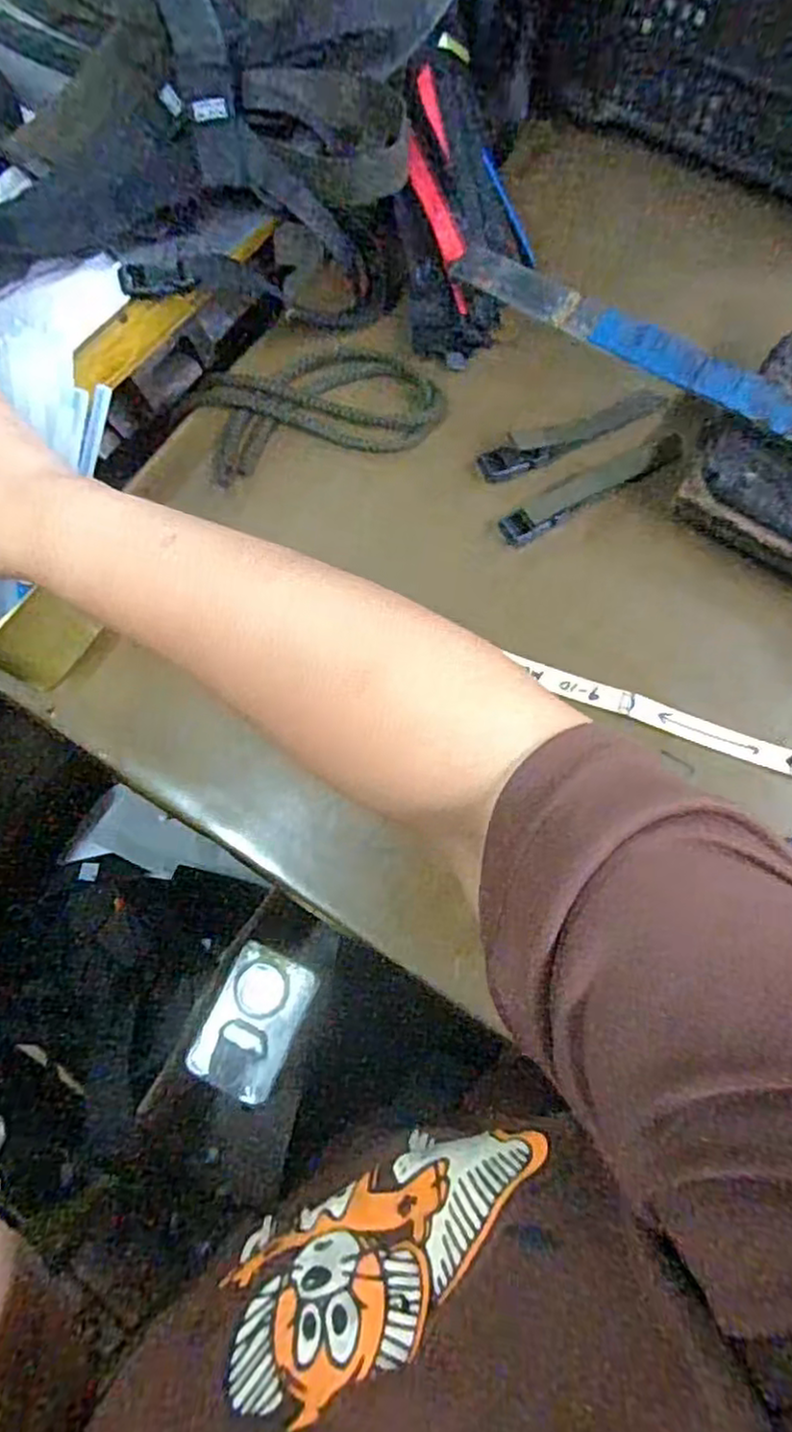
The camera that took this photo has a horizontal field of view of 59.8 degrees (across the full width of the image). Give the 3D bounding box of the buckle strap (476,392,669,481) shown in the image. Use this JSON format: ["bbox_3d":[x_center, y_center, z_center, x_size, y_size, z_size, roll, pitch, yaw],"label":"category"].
[{"bbox_3d":[0.125,-0.203,0.486,0.144,0.014,0.026,-26,74,-9],"label":"buckle strap"}]

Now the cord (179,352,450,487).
[{"bbox_3d":[-0.056,-0.222,0.493,0.169,0.006,0.093,-15,72,-5],"label":"cord"}]

